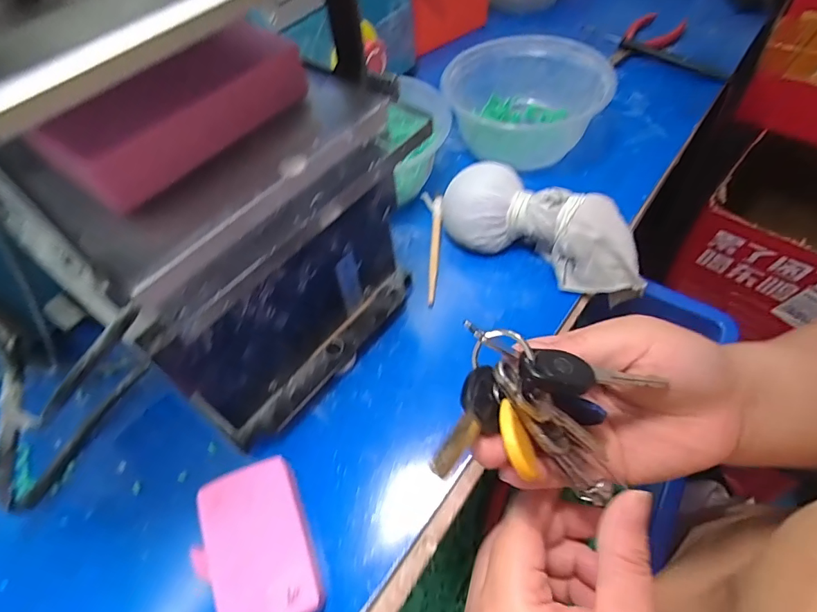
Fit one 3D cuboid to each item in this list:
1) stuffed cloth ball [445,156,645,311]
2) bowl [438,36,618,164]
[{"bbox_3d":[0.095,-0.055,0.331,0.146,0.050,0.055,23,59,20],"label":"stuffed cloth ball"},{"bbox_3d":[0.098,-0.179,0.408,0.132,0.052,0.109,-14,54,-6],"label":"bowl"}]

